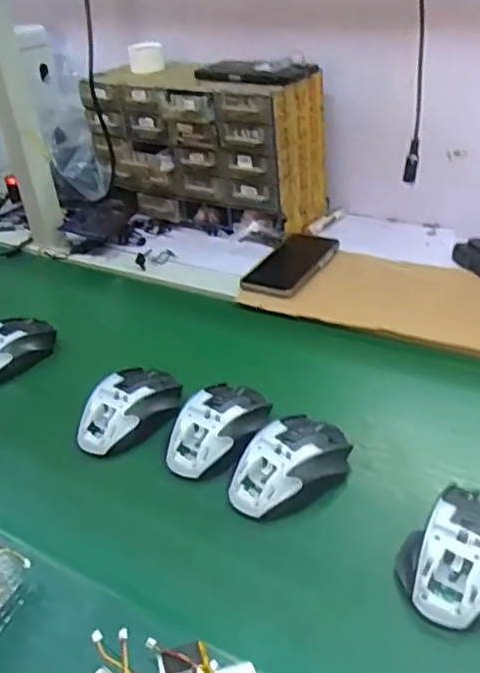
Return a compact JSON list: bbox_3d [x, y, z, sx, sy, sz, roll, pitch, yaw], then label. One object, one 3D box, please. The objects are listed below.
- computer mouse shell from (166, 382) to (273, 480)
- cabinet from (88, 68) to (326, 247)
[{"bbox_3d":[-0.019,0.082,0.576,0.064,0.035,0.107,14,40,30],"label":"computer mouse shell"},{"bbox_3d":[-0.049,-0.277,0.945,0.323,0.217,0.154,13,39,28],"label":"cabinet"}]

